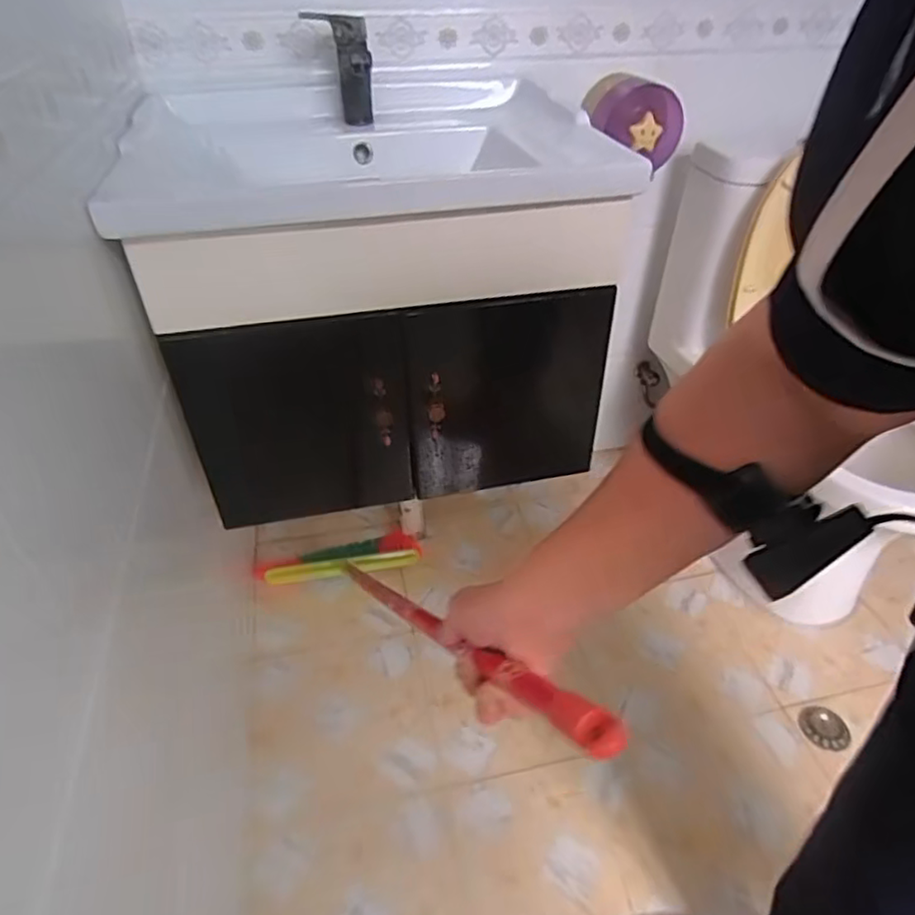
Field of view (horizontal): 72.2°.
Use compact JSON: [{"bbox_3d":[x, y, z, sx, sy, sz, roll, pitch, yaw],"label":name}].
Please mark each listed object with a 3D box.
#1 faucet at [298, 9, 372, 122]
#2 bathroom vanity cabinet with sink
[{"bbox_3d":[-0.159,-0.533,0.877,0.075,0.138,0.140,-6,42,-7],"label":"faucet"},{"bbox_3d":[-0.112,-0.243,0.952,0.587,0.511,0.397,-9,42,-10],"label":"bathroom vanity cabinet with sink"}]

